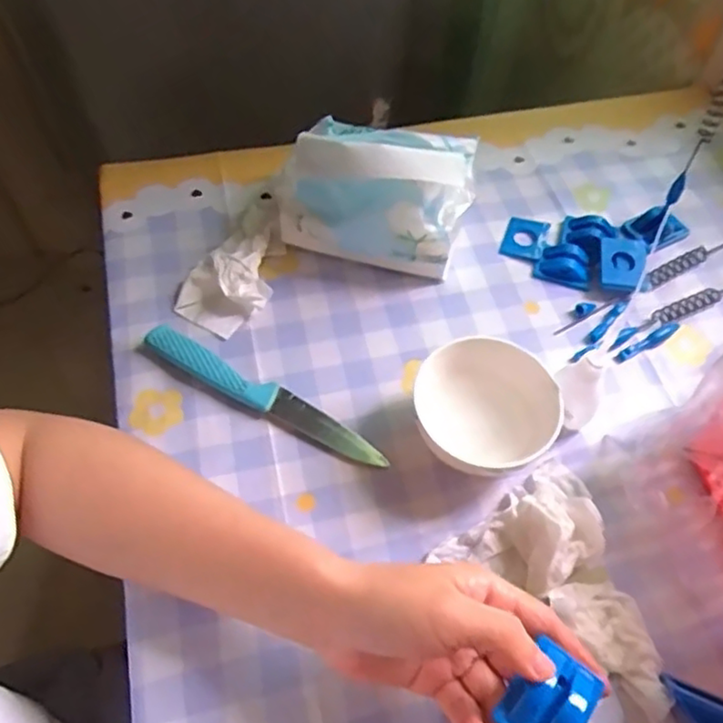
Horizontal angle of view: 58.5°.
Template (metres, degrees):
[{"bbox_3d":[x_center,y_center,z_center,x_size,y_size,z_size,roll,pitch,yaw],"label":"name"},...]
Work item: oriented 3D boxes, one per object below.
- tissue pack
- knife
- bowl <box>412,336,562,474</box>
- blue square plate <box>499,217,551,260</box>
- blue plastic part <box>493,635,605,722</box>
[{"bbox_3d":[0.013,-0.130,0.489,0.138,0.094,0.084,12,58,7],"label":"tissue pack"},{"bbox_3d":[-0.064,0.021,0.428,0.179,0.016,0.022,25,60,14],"label":"knife"},{"bbox_3d":[0.079,0.030,0.411,0.087,0.045,0.094,33,62,19],"label":"bowl"},{"bbox_3d":[0.131,-0.098,0.515,0.034,0.006,0.040,17,58,10],"label":"blue square plate"},{"bbox_3d":[0.084,0.150,0.286,0.034,0.011,0.043,34,63,19],"label":"blue plastic part"}]

